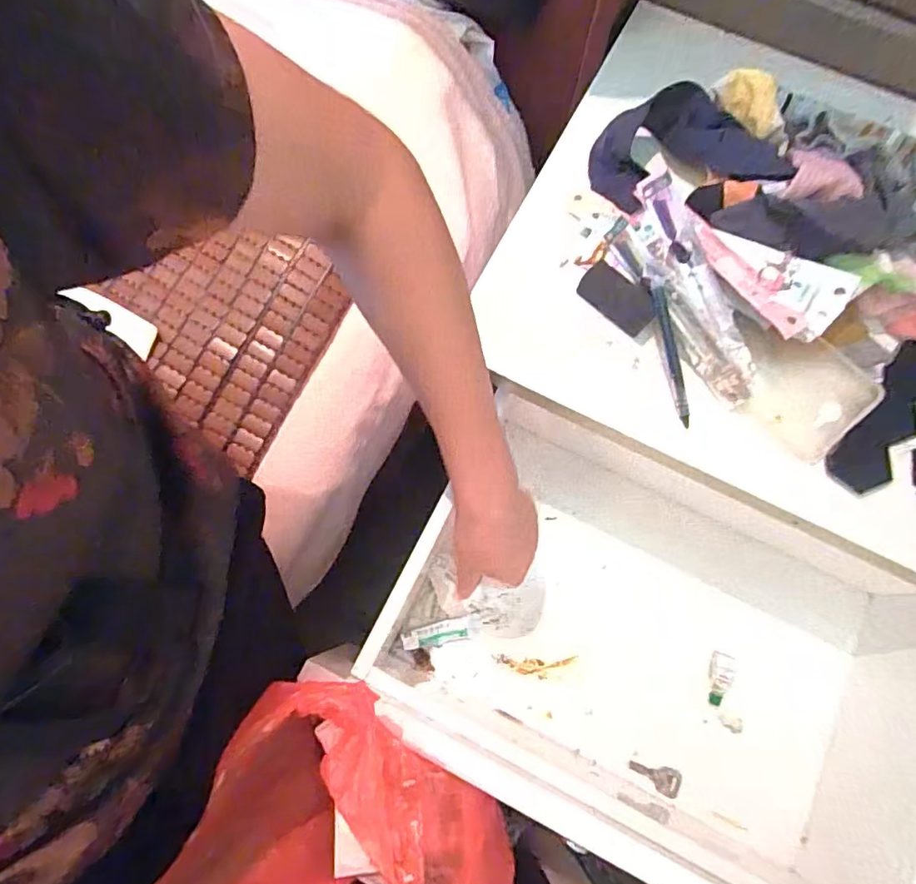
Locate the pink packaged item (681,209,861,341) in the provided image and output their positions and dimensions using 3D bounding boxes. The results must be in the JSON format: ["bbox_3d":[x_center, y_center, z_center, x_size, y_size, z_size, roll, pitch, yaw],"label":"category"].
[{"bbox_3d":[0.231,-0.133,0.431,0.132,0.015,0.063,40,80,15],"label":"pink packaged item"}]

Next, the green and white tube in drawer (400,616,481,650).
[{"bbox_3d":[-0.016,0.195,0.560,0.079,0.006,0.023,-11,73,-5],"label":"green and white tube in drawer"}]

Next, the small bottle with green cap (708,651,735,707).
[{"bbox_3d":[0.261,0.235,0.549,0.017,0.024,0.050,19,73,4],"label":"small bottle with green cap"}]

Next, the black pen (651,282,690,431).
[{"bbox_3d":[0.173,-0.072,0.447,0.016,0.014,0.117,-11,86,-5],"label":"black pen"}]

